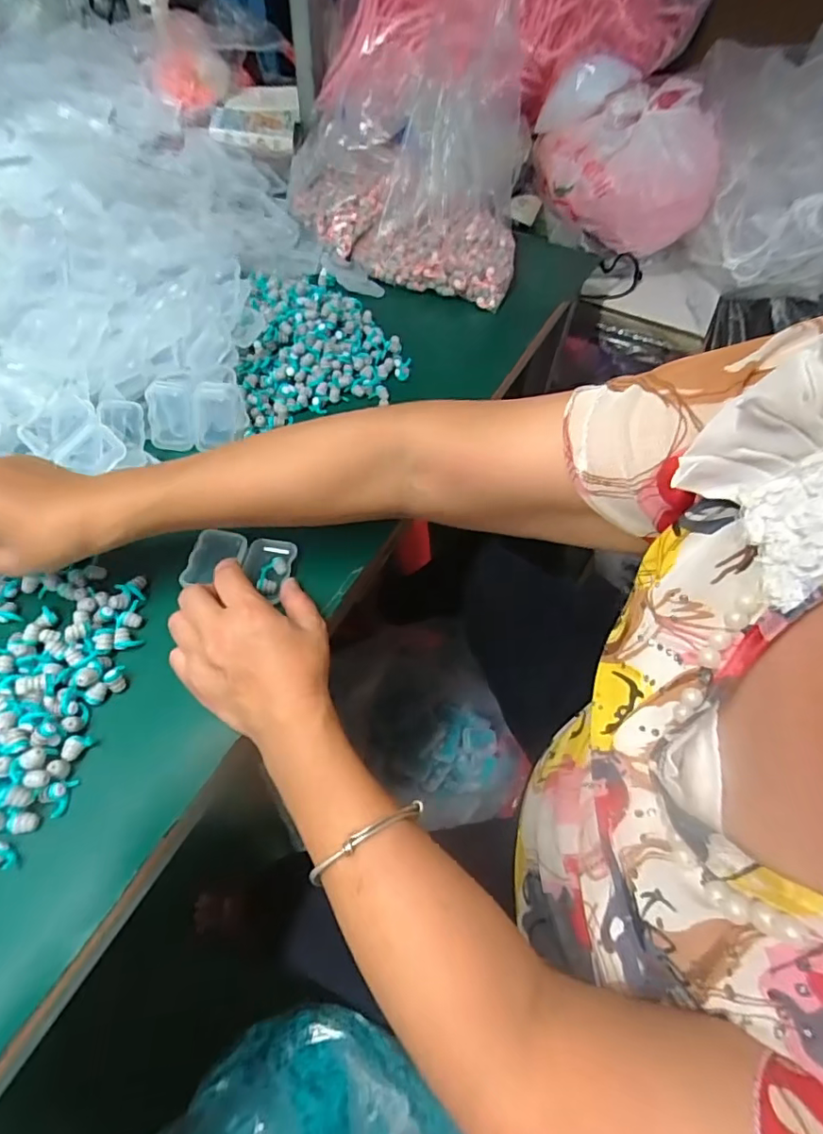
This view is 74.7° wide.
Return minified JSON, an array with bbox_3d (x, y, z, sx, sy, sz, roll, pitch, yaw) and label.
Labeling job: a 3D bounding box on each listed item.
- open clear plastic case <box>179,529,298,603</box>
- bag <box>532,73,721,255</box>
[{"bbox_3d":[-0.129,-0.003,0.412,0.074,0.018,0.052,8,55,1],"label":"open clear plastic case"},{"bbox_3d":[0.328,-0.592,0.794,0.247,0.157,0.182,-12,57,-12],"label":"bag"}]

